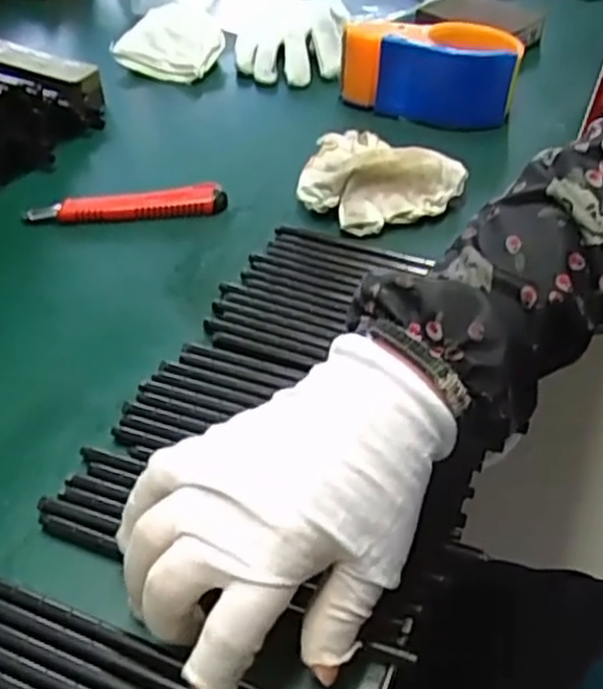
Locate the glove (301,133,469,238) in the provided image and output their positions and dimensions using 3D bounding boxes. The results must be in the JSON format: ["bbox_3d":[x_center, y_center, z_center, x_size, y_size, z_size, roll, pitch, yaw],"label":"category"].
[{"bbox_3d":[0.044,-0.119,0.499,0.085,0.032,0.101,-34,56,-28],"label":"glove"}]

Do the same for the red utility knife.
[{"bbox_3d":[-0.118,-0.093,0.496,0.132,0.014,0.018,-7,47,-7],"label":"red utility knife"}]

